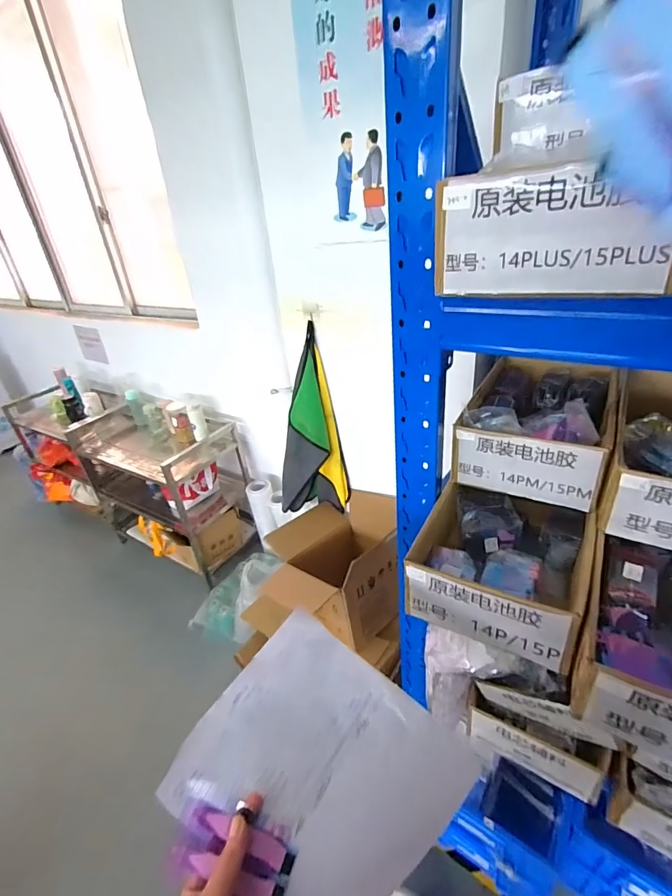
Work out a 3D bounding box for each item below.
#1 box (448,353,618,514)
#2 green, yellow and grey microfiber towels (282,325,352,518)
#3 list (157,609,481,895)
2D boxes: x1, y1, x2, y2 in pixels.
[{"bbox_3d":[0.383,-0.063,0.771,0.222,0.119,0.376,12,35,29],"label":"box"},{"bbox_3d":[-0.095,-0.040,1.345,0.237,0.573,0.070,-6,30,1],"label":"green, yellow and grey microfiber towels"},{"bbox_3d":[-0.006,0.321,0.410,0.249,0.032,0.203,39,54,11],"label":"list"}]

